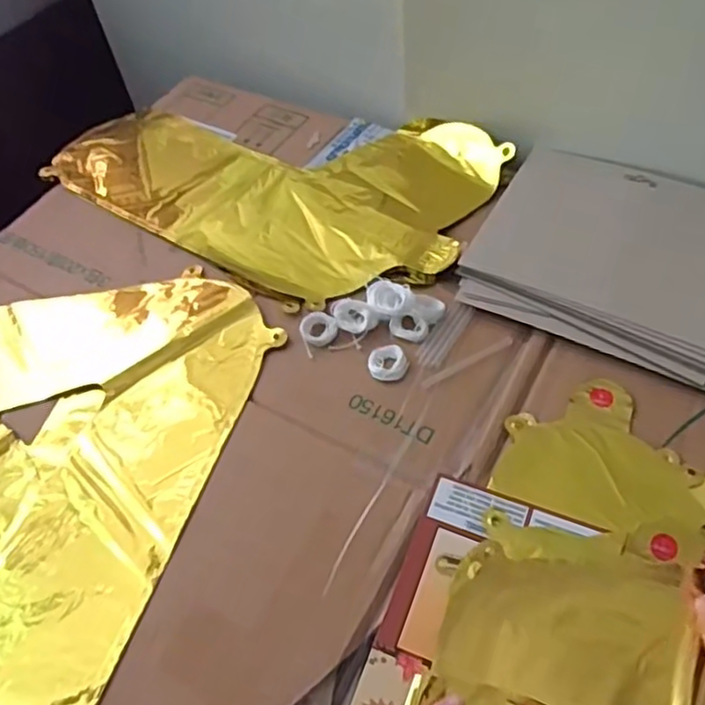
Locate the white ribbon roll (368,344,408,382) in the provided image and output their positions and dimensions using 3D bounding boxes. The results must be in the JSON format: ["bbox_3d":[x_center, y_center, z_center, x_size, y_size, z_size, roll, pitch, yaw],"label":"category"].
[{"bbox_3d":[0.025,0.007,0.483,0.026,0.006,0.028,-3,54,4],"label":"white ribbon roll"}]

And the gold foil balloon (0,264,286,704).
[{"bbox_3d":[-0.273,0.066,0.468,0.354,0.008,0.357,14,56,15],"label":"gold foil balloon"}]

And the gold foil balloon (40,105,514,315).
[{"bbox_3d":[-0.087,-0.165,0.628,0.408,0.026,0.240,20,58,19],"label":"gold foil balloon"}]

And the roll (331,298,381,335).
[{"bbox_3d":[0.002,-0.027,0.507,0.029,0.008,0.033,-31,57,-16],"label":"roll"}]

